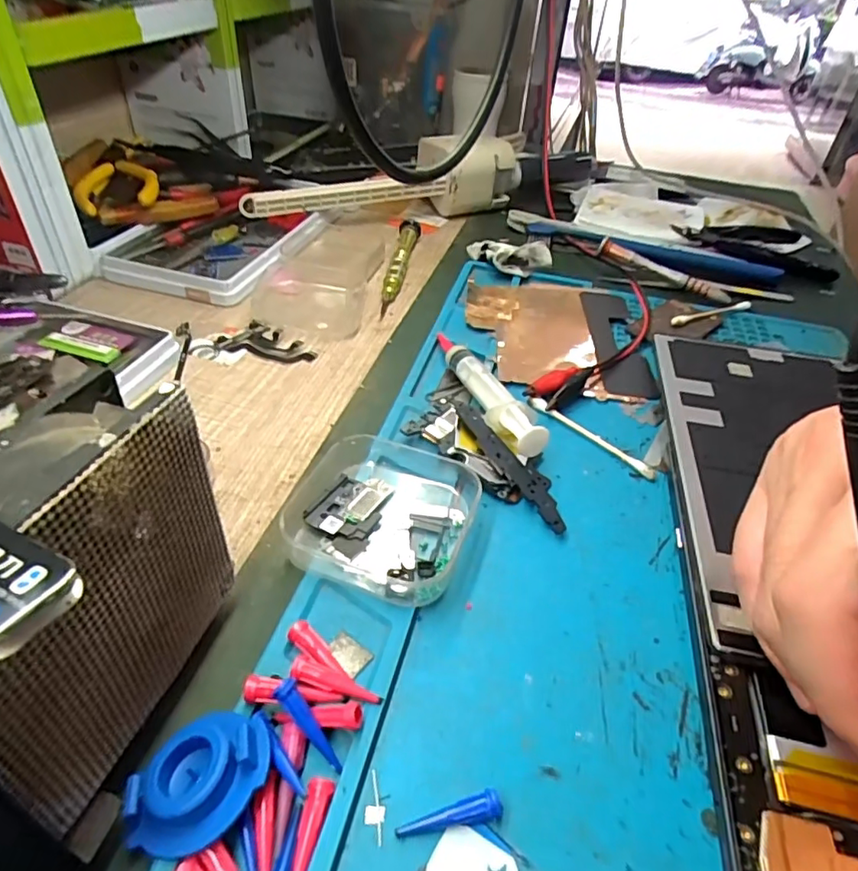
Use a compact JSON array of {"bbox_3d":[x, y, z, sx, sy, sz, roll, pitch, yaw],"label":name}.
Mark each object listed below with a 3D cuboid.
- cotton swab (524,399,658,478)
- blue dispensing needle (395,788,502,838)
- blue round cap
[{"bbox_3d":[0.075,0.000,0.268,0.007,0.005,0.068,-32,52,-34],"label":"cotton swab"},{"bbox_3d":[0.006,0.099,0.148,0.028,0.005,0.006,-11,43,-16],"label":"blue dispensing needle"},{"bbox_3d":[-0.058,0.087,0.145,0.035,0.012,0.027,-30,51,-33],"label":"blue round cap"}]

